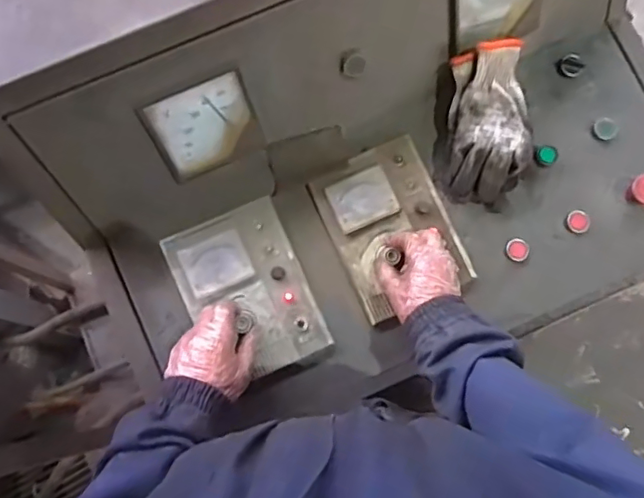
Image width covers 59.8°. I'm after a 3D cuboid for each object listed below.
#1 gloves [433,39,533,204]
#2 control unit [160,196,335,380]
[{"bbox_3d":[0.210,-0.159,0.721,0.115,0.064,0.202,4,100,1],"label":"gloves"},{"bbox_3d":[-0.092,0.054,0.681,0.148,0.047,0.203,-25,78,-4],"label":"control unit"}]

